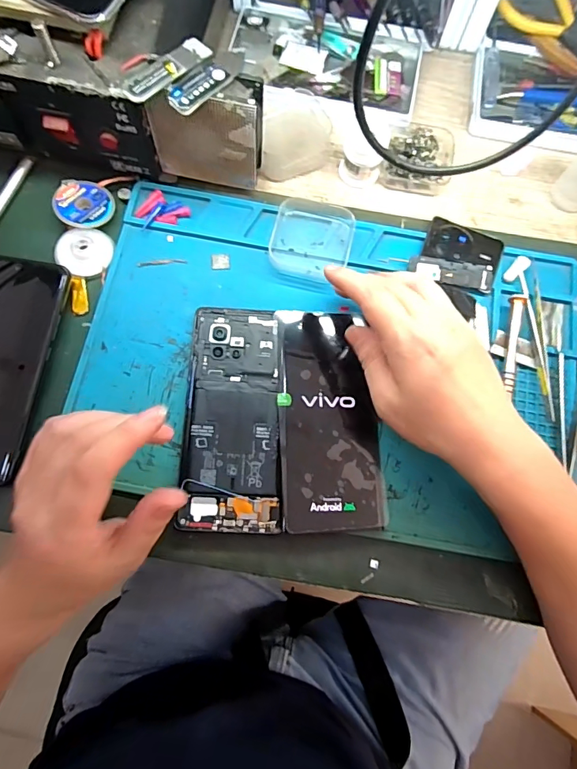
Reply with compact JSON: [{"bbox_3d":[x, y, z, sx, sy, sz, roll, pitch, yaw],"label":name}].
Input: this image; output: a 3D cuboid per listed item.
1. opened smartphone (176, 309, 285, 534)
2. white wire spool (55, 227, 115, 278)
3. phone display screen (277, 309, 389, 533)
[{"bbox_3d":[-0.039,0.021,0.320,0.070,0.007,0.162,2,75,-1],"label":"opened smartphone"},{"bbox_3d":[-0.162,-0.107,0.349,0.036,0.013,0.040,42,77,9],"label":"white wire spool"},{"bbox_3d":[0.031,0.022,0.323,0.073,0.005,0.160,1,74,-9],"label":"phone display screen"}]

